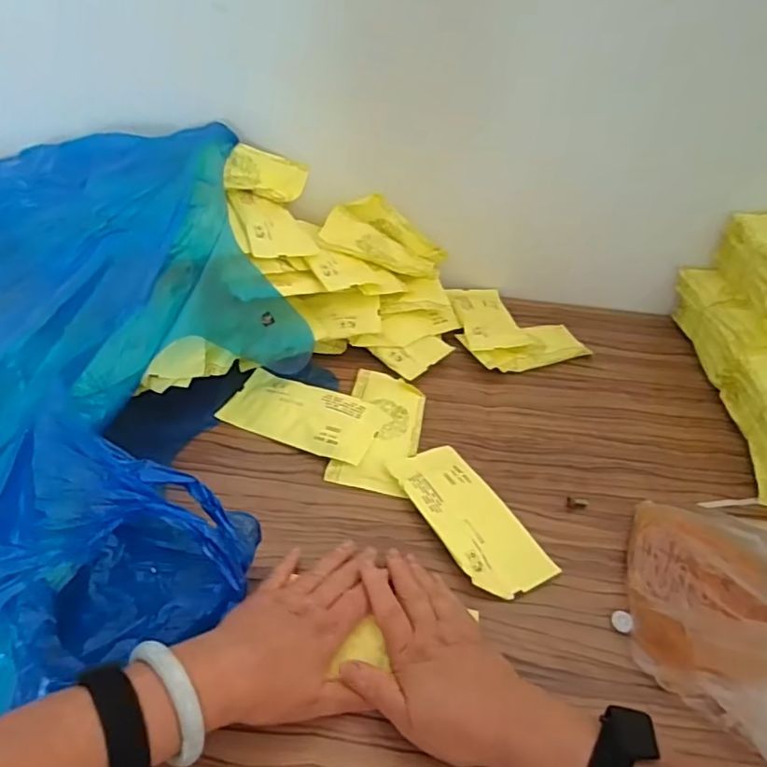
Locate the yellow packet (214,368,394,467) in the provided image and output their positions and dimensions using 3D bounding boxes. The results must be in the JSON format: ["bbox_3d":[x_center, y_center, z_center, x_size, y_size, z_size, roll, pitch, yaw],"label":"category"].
[{"bbox_3d":[-0.088,0.033,0.637,0.175,0.011,0.085,15,48,19],"label":"yellow packet"}]

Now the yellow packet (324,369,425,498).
[{"bbox_3d":[-0.003,0.048,0.630,0.084,0.012,0.175,10,40,4],"label":"yellow packet"}]

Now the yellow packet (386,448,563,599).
[{"bbox_3d":[0.079,0.124,0.548,0.079,0.010,0.171,-17,45,-26],"label":"yellow packet"}]

